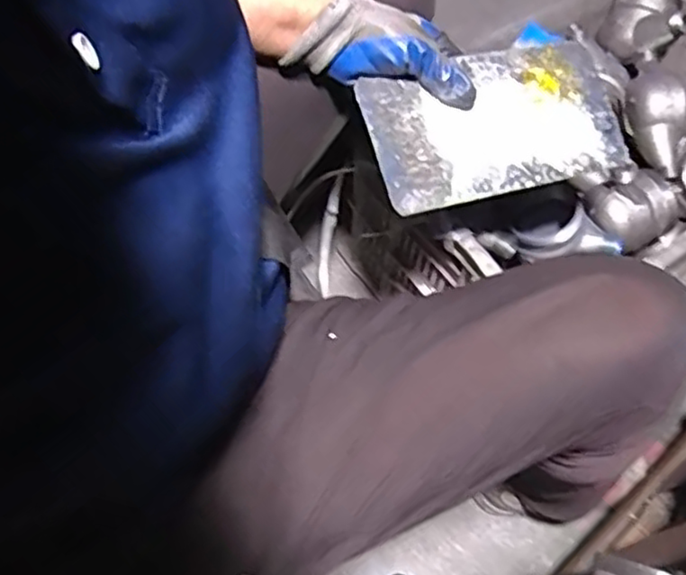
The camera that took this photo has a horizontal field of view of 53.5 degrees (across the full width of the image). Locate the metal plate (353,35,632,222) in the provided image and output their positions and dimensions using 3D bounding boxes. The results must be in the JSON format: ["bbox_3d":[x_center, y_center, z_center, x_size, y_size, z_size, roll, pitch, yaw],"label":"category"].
[{"bbox_3d":[0.128,-0.133,0.564,0.233,0.009,0.124,-18,86,-20],"label":"metal plate"}]

